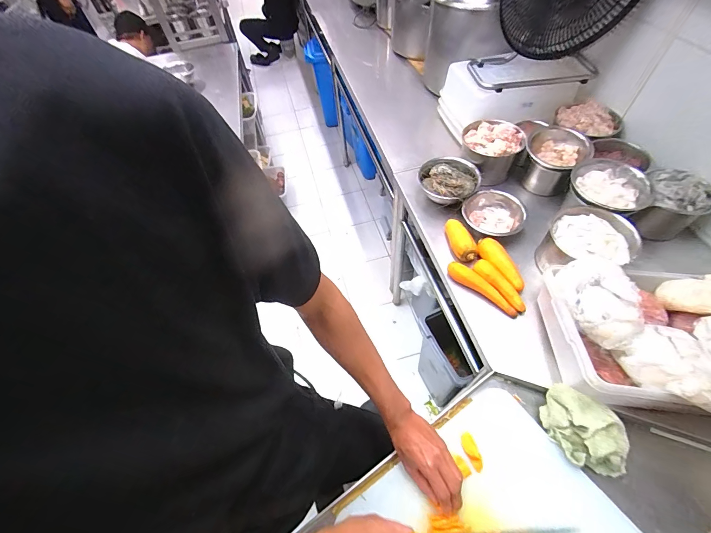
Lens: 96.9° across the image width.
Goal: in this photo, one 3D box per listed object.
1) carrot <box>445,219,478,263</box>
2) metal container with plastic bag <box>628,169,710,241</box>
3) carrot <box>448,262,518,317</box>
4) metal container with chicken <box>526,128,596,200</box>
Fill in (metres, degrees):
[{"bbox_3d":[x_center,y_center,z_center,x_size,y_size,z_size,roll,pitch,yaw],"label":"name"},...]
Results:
[{"bbox_3d":[0.270,-0.070,0.817,0.052,0.041,0.131,-14,56,-5],"label":"carrot"},{"bbox_3d":[0.775,-0.143,0.783,0.141,0.144,0.112,29,63,22],"label":"metal container with plastic bag"},{"bbox_3d":[0.298,0.051,0.743,0.035,0.034,0.180,-41,62,-21],"label":"carrot"},{"bbox_3d":[0.567,-0.300,0.916,0.156,0.129,0.158,23,60,18],"label":"metal container with chicken"}]

